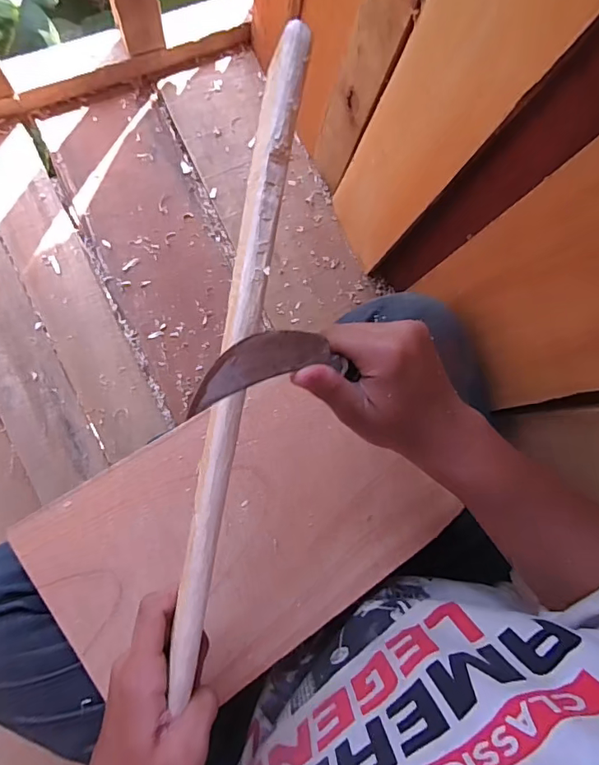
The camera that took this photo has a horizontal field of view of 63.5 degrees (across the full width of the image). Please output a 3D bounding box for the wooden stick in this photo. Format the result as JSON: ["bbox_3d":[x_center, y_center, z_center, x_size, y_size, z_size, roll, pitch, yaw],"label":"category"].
[{"bbox_3d":[-0.038,0.014,0.254,0.018,0.011,0.352,10,102,-6],"label":"wooden stick"}]

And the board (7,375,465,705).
[{"bbox_3d":[-0.044,0.123,0.404,0.302,0.009,0.201,-33,88,-13],"label":"board"}]

